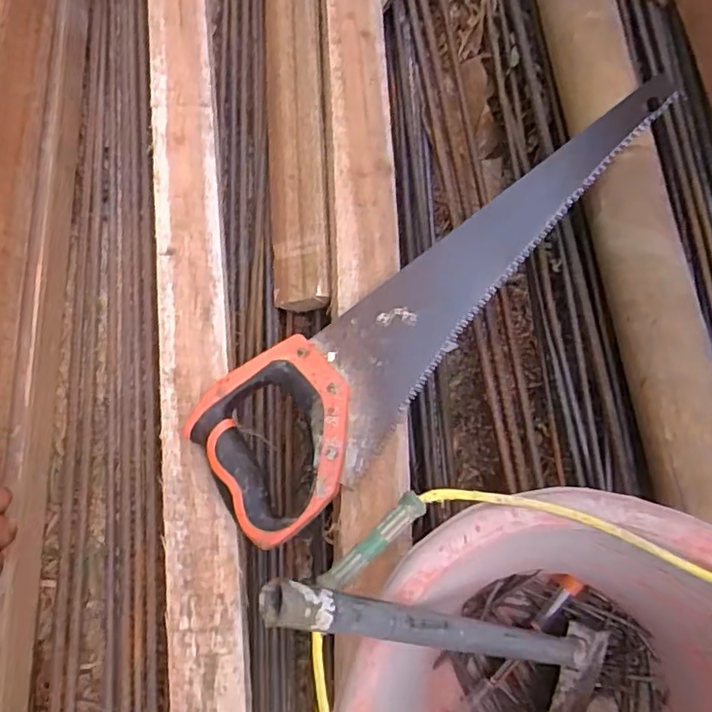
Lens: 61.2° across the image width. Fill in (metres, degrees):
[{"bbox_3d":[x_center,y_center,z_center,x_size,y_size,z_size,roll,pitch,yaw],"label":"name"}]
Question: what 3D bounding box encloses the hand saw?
[{"bbox_3d":[0.093,-0.047,0.496,0.495,0.022,0.122,-36,80,-9],"label":"hand saw"}]

